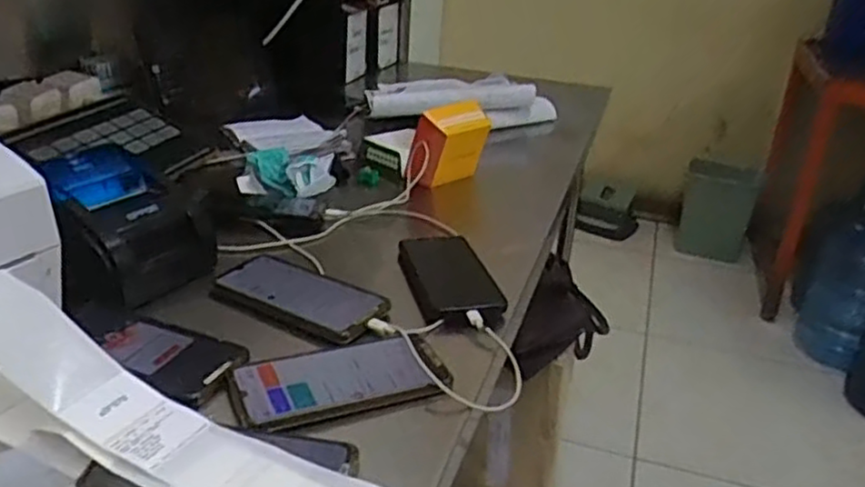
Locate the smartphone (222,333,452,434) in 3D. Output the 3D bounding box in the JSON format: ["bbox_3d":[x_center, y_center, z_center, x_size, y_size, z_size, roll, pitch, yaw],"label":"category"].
[{"bbox_3d":[-0.075,0.104,0.583,0.171,0.005,0.094,-9,29,-26],"label":"smartphone"}]

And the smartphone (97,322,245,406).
[{"bbox_3d":[-0.217,0.092,0.604,0.127,0.007,0.076,19,29,27],"label":"smartphone"}]

